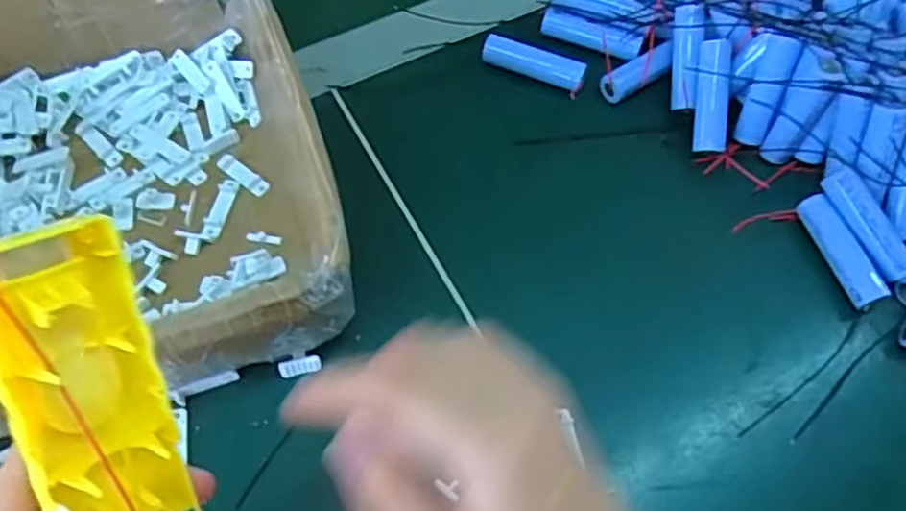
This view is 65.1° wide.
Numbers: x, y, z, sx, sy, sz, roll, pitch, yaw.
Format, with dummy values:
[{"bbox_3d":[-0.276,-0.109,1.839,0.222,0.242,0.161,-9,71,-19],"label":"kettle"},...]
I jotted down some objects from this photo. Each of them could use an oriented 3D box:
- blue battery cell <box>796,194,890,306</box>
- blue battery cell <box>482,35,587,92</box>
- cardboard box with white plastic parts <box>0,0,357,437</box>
[{"bbox_3d":[0.212,-0.003,0.390,0.019,0.018,0.065,-21,65,-11],"label":"blue battery cell"},{"bbox_3d":[0.051,-0.120,0.448,0.065,0.014,0.018,24,65,11],"label":"blue battery cell"},{"bbox_3d":[-0.174,-0.034,0.365,0.208,0.081,0.221,-16,64,-9],"label":"cardboard box with white plastic parts"}]

